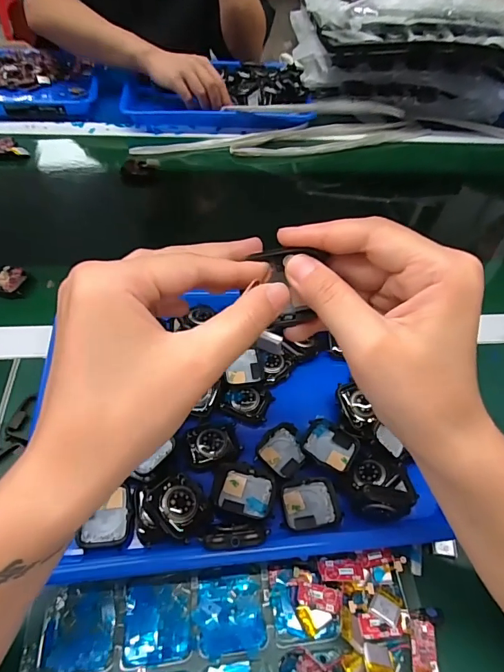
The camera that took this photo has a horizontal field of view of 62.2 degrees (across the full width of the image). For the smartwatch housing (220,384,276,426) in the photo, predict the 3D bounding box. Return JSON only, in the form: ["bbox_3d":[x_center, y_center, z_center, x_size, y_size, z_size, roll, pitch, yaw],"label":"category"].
[{"bbox_3d":[-0.004,0.058,0.362,0.044,0.006,0.033,15,68,-5],"label":"smartwatch housing"}]

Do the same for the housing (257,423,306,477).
[{"bbox_3d":[0.025,0.092,0.338,0.041,0.010,0.036,-35,63,-25],"label":"housing"}]

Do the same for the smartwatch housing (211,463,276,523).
[{"bbox_3d":[-0.007,0.117,0.311,0.047,0.010,0.037,17,55,9],"label":"smartwatch housing"}]

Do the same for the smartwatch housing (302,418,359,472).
[{"bbox_3d":[0.063,0.088,0.340,0.043,0.005,0.035,27,57,16],"label":"smartwatch housing"}]

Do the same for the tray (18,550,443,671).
[{"bbox_3d":[-0.011,0.209,0.264,0.257,0.020,0.110,-3,54,-5],"label":"tray"}]

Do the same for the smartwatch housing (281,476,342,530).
[{"bbox_3d":[0.044,0.127,0.317,0.043,0.007,0.035,-5,54,-6],"label":"smartwatch housing"}]

